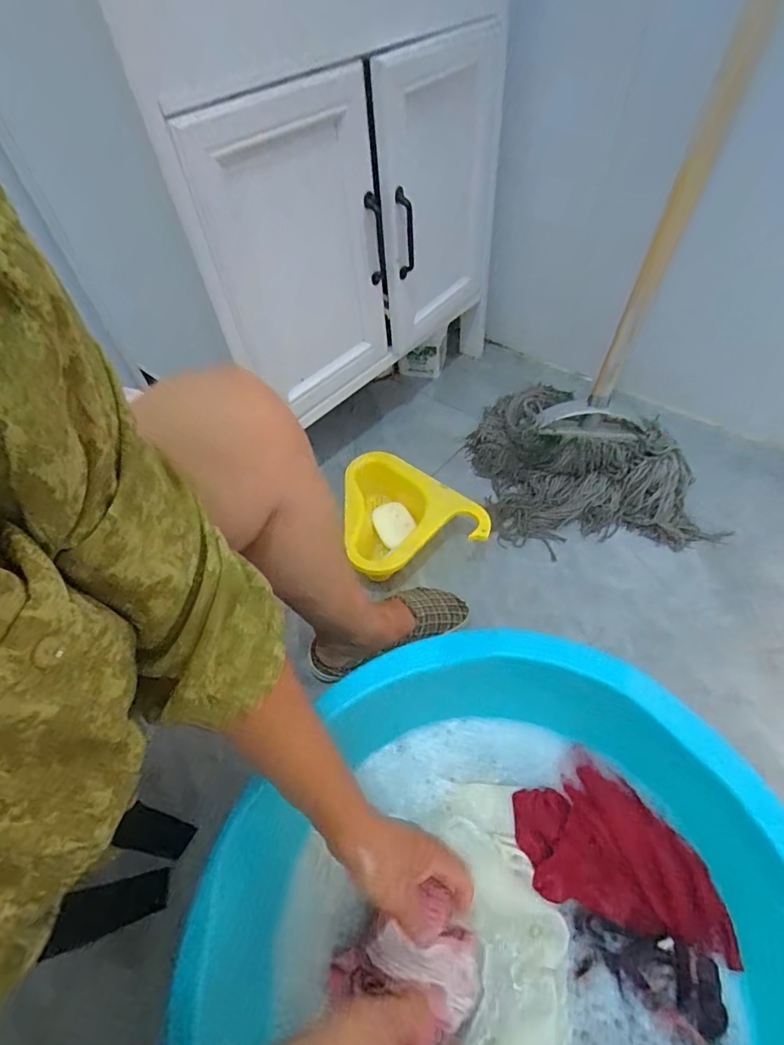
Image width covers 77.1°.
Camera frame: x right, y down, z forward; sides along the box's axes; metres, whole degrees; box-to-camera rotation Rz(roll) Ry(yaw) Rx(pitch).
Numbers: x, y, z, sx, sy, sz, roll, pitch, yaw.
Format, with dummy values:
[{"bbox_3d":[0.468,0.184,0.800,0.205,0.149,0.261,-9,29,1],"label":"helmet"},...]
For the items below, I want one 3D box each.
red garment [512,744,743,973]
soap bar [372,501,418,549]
[{"bbox_3d":[0.209,0.299,0.464,0.178,0.032,0.124,13,54,17],"label":"red garment"},{"bbox_3d":[0.002,-0.001,0.814,0.063,0.022,0.068,-35,66,6],"label":"soap bar"}]

